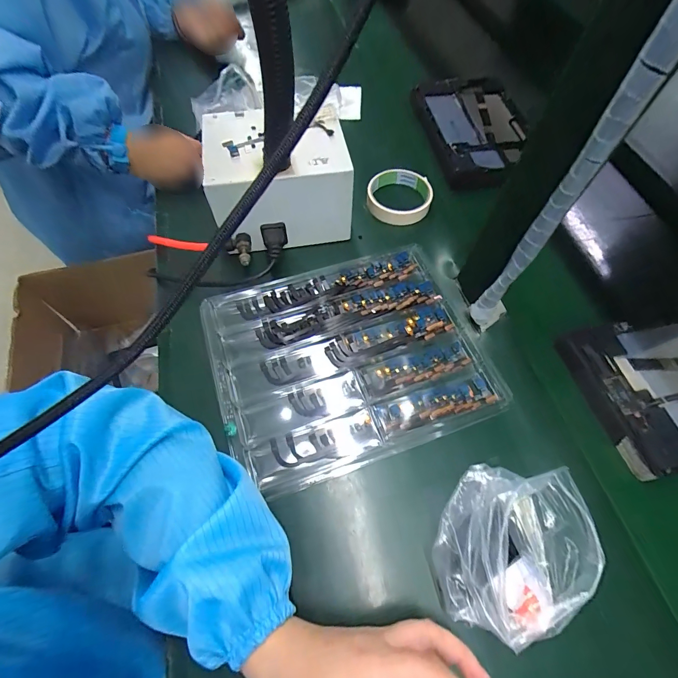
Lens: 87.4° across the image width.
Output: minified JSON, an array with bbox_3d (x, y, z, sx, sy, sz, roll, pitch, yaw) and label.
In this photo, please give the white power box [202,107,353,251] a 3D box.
[{"bbox_3d":[-0.070,-0.191,0.425,0.164,0.098,0.120,-2,63,-4],"label":"white power box"}]

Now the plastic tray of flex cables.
[{"bbox_3d":[0.010,0.014,0.377,0.269,0.015,0.219,-17,64,-9],"label":"plastic tray of flex cables"}]

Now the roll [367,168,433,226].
[{"bbox_3d":[0.082,-0.197,0.484,0.084,0.023,0.084,1,63,-2],"label":"roll"}]

